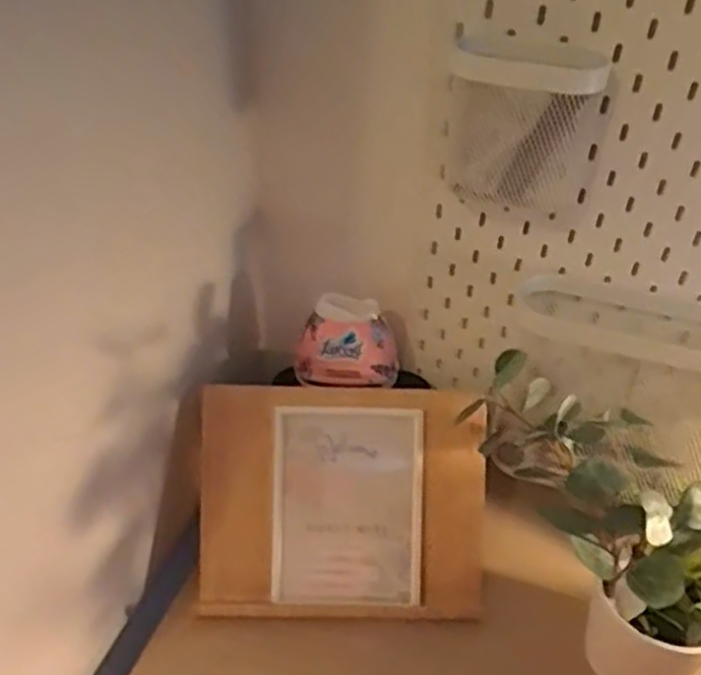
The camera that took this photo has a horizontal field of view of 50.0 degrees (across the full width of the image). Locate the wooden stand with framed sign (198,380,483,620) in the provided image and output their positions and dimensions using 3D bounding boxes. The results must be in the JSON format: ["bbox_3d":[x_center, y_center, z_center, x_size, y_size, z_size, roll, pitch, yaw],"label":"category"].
[{"bbox_3d":[-0.005,0.151,0.692,0.260,0.207,0.045,2,0,-5],"label":"wooden stand with framed sign"}]

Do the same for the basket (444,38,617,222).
[{"bbox_3d":[0.136,-0.151,0.587,0.126,0.135,0.056,9,37,8],"label":"basket"}]

